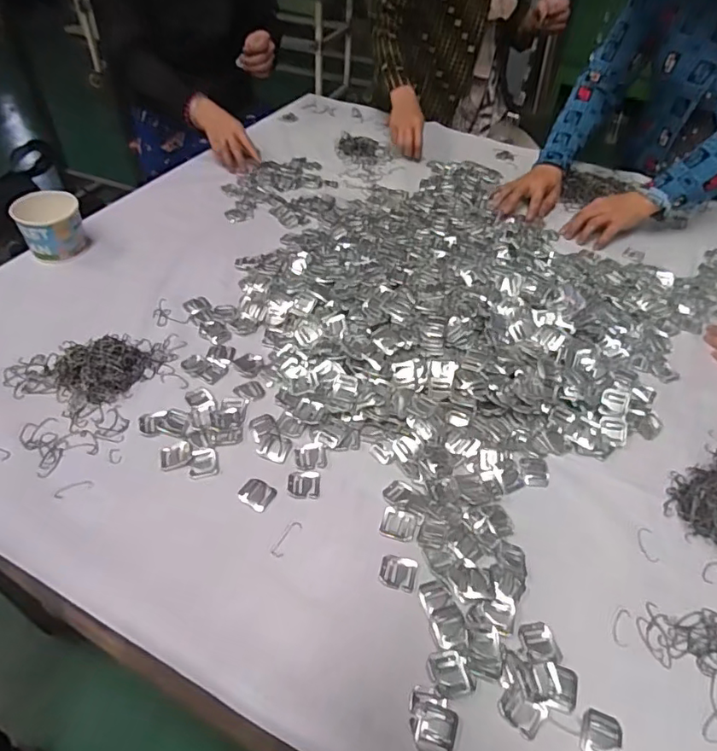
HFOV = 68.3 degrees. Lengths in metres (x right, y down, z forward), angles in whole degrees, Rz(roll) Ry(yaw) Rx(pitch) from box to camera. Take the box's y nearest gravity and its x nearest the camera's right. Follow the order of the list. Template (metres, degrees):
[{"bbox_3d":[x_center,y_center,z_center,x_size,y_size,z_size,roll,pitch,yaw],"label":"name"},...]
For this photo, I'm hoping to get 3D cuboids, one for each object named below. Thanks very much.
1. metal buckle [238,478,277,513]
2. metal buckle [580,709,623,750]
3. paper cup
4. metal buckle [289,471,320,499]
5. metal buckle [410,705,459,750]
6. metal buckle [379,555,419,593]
[{"bbox_3d":[-0.108,0.126,0.564,0.036,0.004,0.030,28,51,20],"label":"metal buckle"},{"bbox_3d":[0.198,0.295,0.431,0.031,0.006,0.035,19,48,12],"label":"metal buckle"},{"bbox_3d":[-0.473,-0.230,0.813,0.090,0.071,0.088,-19,51,-22],"label":"paper cup"},{"bbox_3d":[-0.059,0.118,0.574,0.034,0.004,0.033,2,47,-3],"label":"metal buckle"},{"bbox_3d":[0.061,0.284,0.423,0.035,0.004,0.034,16,47,10],"label":"metal buckle"},{"bbox_3d":[0.039,0.192,0.514,0.036,0.004,0.031,15,47,9],"label":"metal buckle"}]

